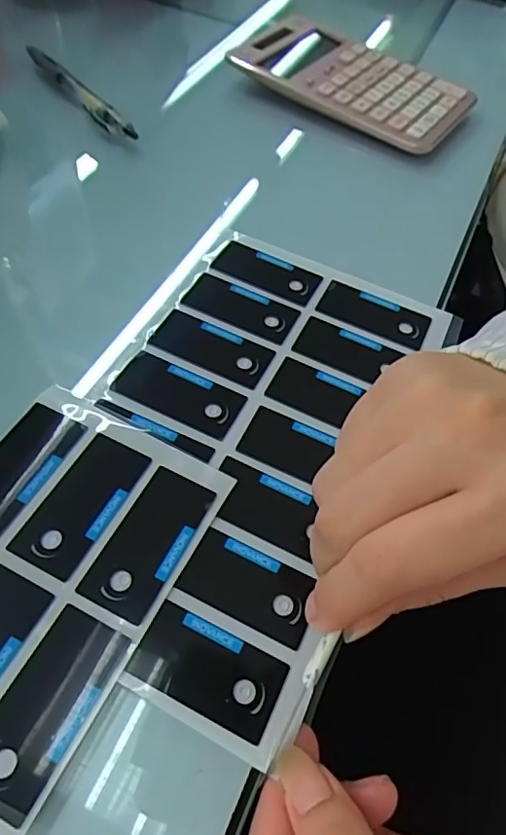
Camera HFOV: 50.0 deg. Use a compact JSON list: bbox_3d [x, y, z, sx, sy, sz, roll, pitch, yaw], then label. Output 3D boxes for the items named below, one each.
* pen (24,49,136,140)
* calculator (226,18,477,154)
[{"bbox_3d":[-0.125,-0.235,0.391,0.013,0.014,0.133,-33,67,-24],"label":"pen"},{"bbox_3d":[0.070,-0.269,0.432,0.201,0.019,0.103,35,60,15],"label":"calculator"}]

